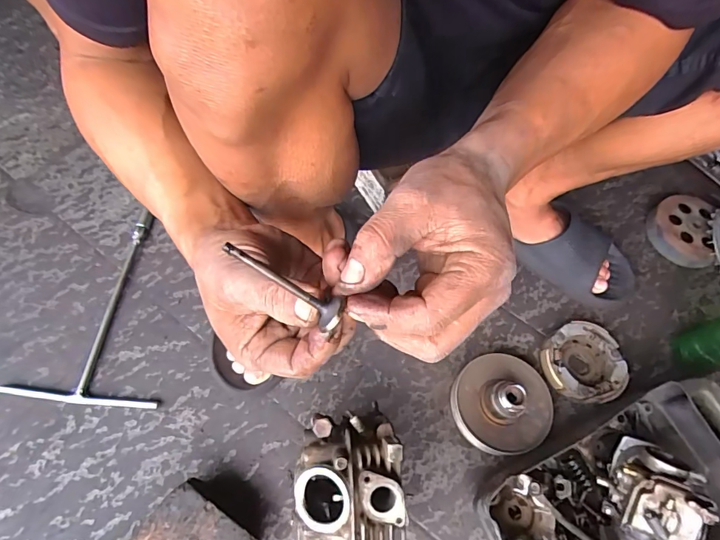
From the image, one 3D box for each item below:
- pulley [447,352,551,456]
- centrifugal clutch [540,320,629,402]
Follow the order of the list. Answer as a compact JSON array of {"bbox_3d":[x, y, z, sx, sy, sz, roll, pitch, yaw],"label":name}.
[{"bbox_3d":[0.179,0.160,0.535,0.116,0.058,0.118,1,64,-2],"label":"pulley"},{"bbox_3d":[0.296,0.127,0.579,0.101,0.033,0.099,1,64,-2],"label":"centrifugal clutch"}]

